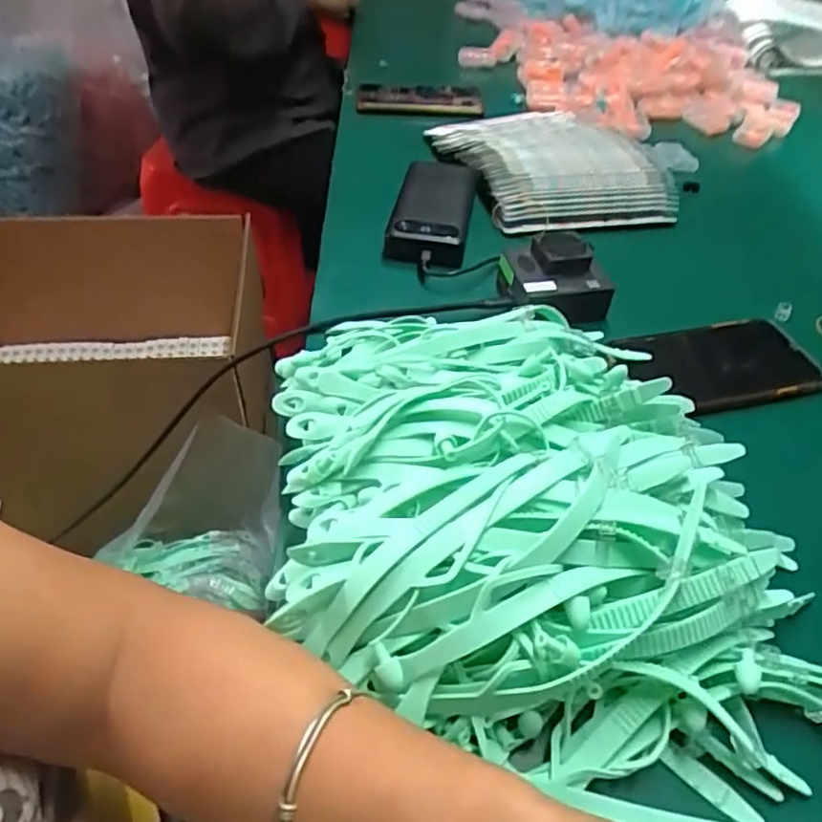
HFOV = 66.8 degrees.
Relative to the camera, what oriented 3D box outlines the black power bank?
[{"bbox_3d":[0.021,-0.194,0.585,0.070,0.027,0.163,8,47,4],"label":"black power bank"}]

